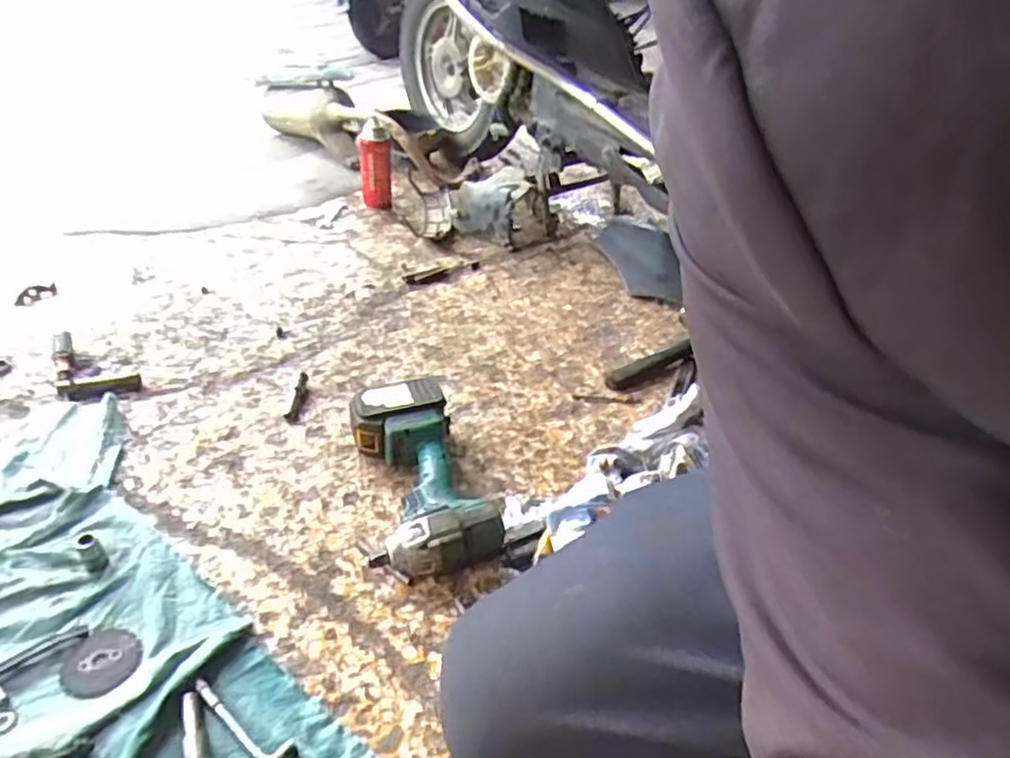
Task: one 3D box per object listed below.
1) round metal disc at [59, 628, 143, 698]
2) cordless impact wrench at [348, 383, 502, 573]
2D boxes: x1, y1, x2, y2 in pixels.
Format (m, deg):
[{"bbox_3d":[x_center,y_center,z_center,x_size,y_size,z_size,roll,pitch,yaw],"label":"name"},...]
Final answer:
[{"bbox_3d":[-0.364,0.255,0.598,0.064,0.005,0.063,4,37,-3],"label":"round metal disc"},{"bbox_3d":[-0.107,0.108,0.758,0.136,0.079,0.242,-11,40,-21],"label":"cordless impact wrench"}]

